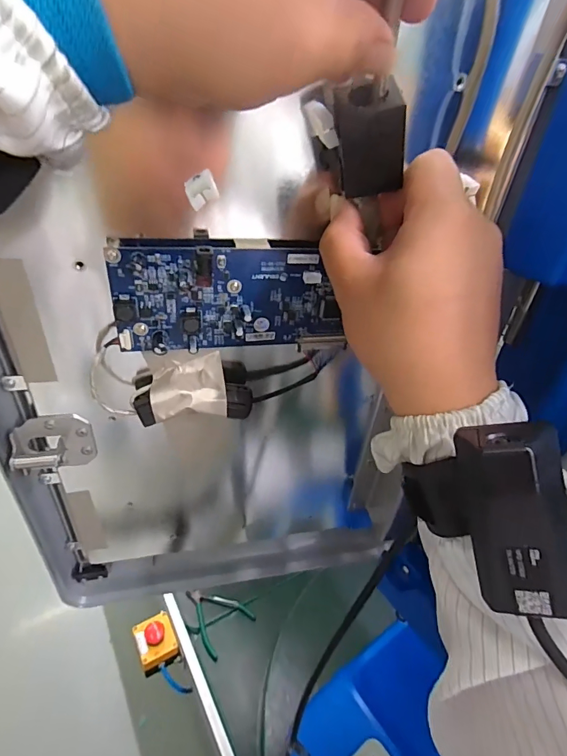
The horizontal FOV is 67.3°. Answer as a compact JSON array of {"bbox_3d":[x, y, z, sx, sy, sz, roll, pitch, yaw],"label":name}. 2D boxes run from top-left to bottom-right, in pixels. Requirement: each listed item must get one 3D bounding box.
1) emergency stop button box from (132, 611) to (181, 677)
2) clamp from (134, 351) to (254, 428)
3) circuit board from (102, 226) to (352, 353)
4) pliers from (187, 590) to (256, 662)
[{"bbox_3d":[-0.260,0.544,0.867,0.078,0.079,0.089,-13,40,-26],"label":"emergency stop button box"},{"bbox_3d":[-0.063,0.011,0.302,0.076,0.034,0.043,-9,78,-6],"label":"clamp"},{"bbox_3d":[-0.029,-0.048,0.262,0.140,0.071,0.021,0,36,-9],"label":"circuit board"},{"bbox_3d":[-0.143,0.486,0.879,0.134,0.024,0.108,32,42,30],"label":"pliers"}]

